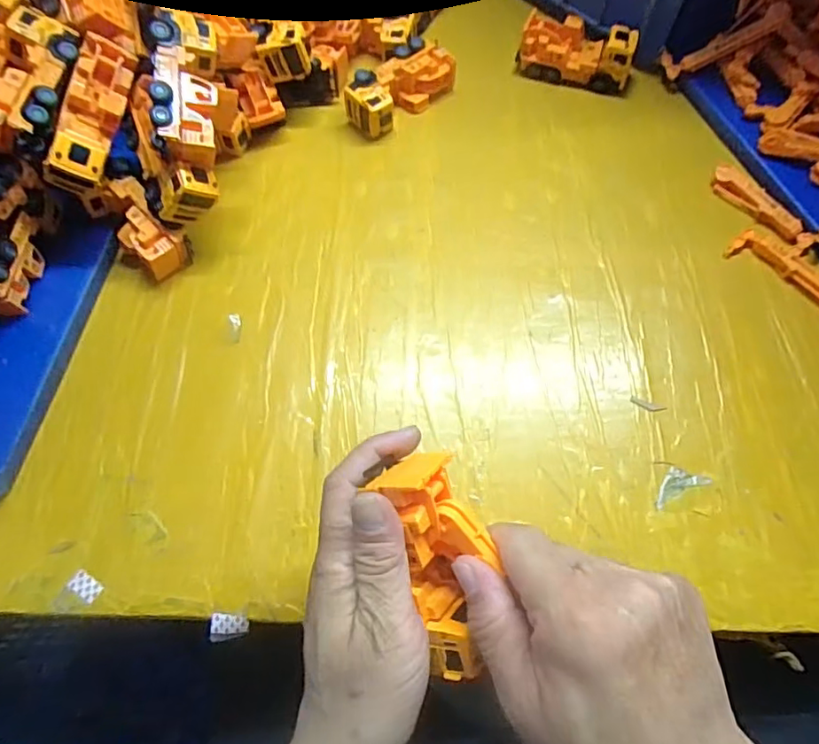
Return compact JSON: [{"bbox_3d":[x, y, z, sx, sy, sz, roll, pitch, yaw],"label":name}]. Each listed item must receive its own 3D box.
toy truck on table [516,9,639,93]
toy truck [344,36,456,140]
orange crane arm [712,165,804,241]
[{"bbox_3d":[0.155,-0.301,0.509,0.102,0.037,0.043,11,67,6],"label":"toy truck on table"},{"bbox_3d":[-0.010,-0.261,0.501,0.101,0.039,0.043,-39,71,-14],"label":"toy truck"},{"bbox_3d":[0.290,-0.143,0.457,0.022,0.012,0.084,-35,70,-13],"label":"orange crane arm"}]

